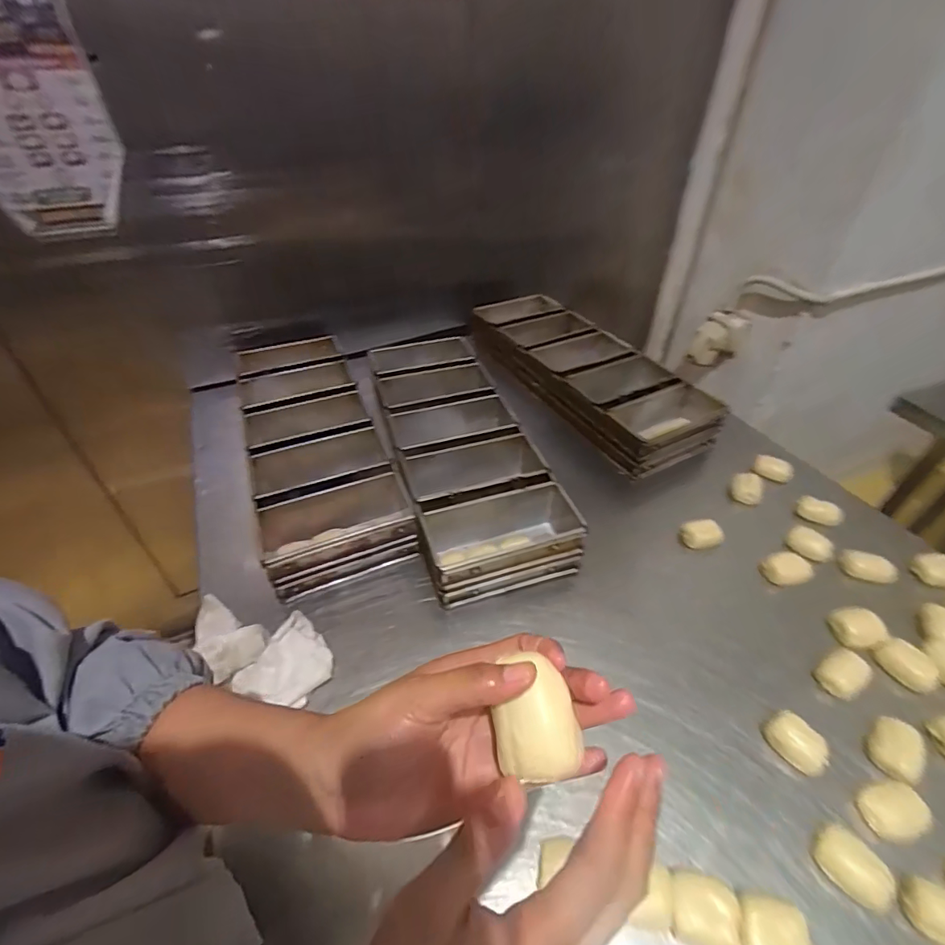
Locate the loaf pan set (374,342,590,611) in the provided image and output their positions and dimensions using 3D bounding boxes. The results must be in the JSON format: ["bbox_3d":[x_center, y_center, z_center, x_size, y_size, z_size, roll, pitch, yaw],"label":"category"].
[{"bbox_3d":[-0.033,-0.060,0.853,0.222,0.098,0.609,-11,43,-13],"label":"loaf pan set"}]

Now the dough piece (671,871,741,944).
[{"bbox_3d":[0.206,0.392,0.418,0.054,0.028,0.050,9,42,9],"label":"dough piece"}]

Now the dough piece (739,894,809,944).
[{"bbox_3d":[0.261,0.404,0.406,0.053,0.035,0.050,0,42,0],"label":"dough piece"}]

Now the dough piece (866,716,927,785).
[{"bbox_3d":[0.452,0.291,0.497,0.042,0.028,0.053,32,50,30],"label":"dough piece"}]

